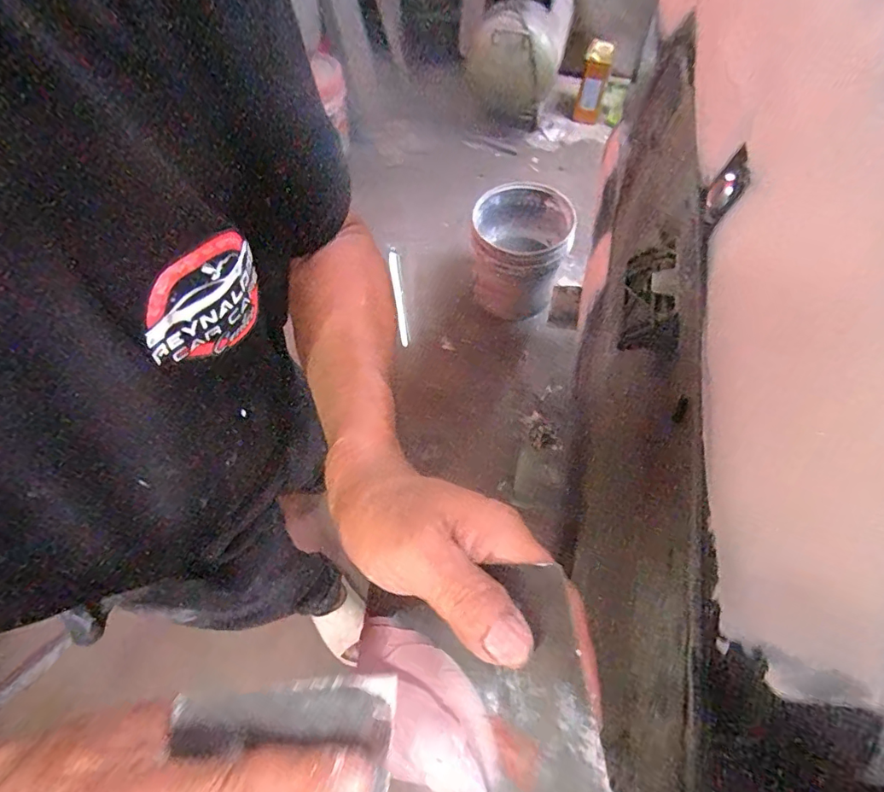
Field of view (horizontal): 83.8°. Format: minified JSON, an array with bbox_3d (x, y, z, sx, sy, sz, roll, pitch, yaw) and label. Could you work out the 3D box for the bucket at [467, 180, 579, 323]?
[{"bbox_3d":[0.240,-0.434,1.509,0.273,0.342,0.324,9,62,10],"label":"bucket"}]

